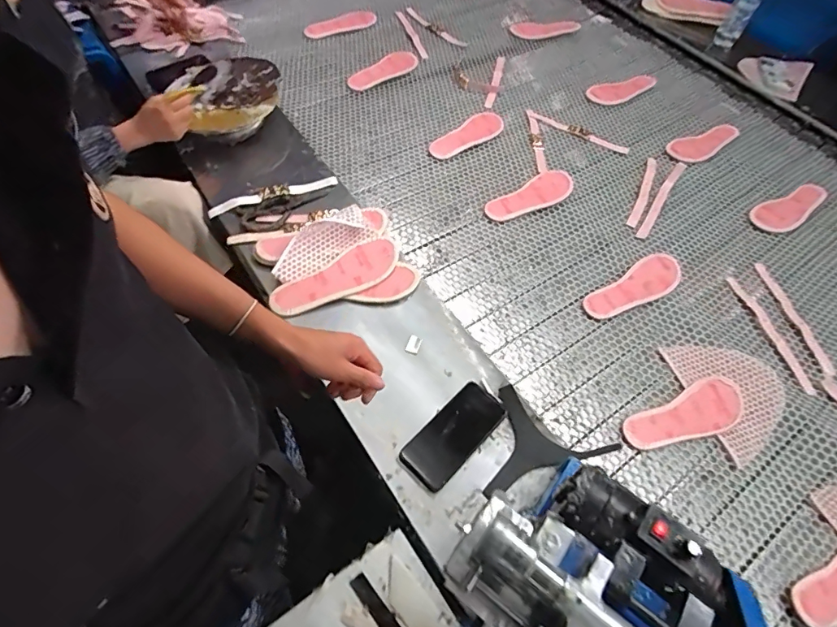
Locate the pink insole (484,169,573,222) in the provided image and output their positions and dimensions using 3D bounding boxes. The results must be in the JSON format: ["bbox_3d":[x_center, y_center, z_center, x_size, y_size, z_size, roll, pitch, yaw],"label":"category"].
[{"bbox_3d":[0.247,-0.261,1.011,0.231,0.022,0.091,-25,62,-20],"label":"pink insole"}]

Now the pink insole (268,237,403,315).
[{"bbox_3d":[-0.142,-0.065,0.812,0.236,0.006,0.078,-25,74,-13],"label":"pink insole"}]

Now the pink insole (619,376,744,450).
[{"bbox_3d":[0.439,0.167,0.760,0.225,0.016,0.080,-16,60,-15],"label":"pink insole"}]

